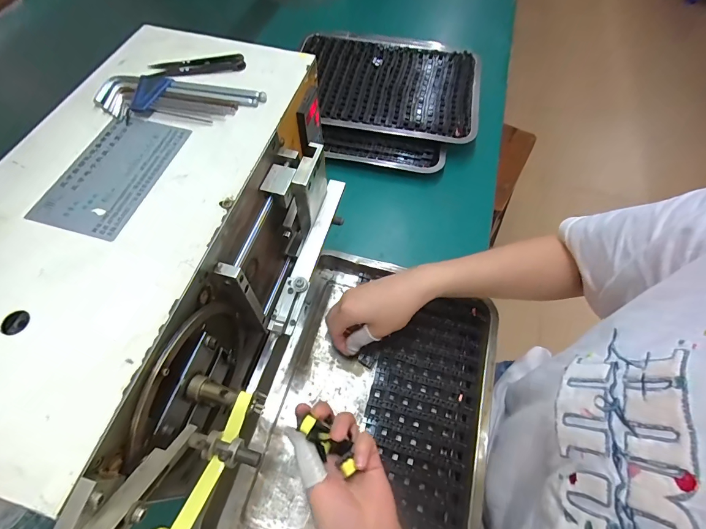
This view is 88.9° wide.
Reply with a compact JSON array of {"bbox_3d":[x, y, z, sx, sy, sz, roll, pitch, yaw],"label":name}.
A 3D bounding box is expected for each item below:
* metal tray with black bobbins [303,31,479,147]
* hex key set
[{"bbox_3d":[0.069,-0.370,0.733,0.363,0.032,0.306,12,61,6],"label":"metal tray with black bobbins"},{"bbox_3d":[-0.171,-0.162,0.354,0.156,0.012,0.055,6,61,2],"label":"hex key set"}]

